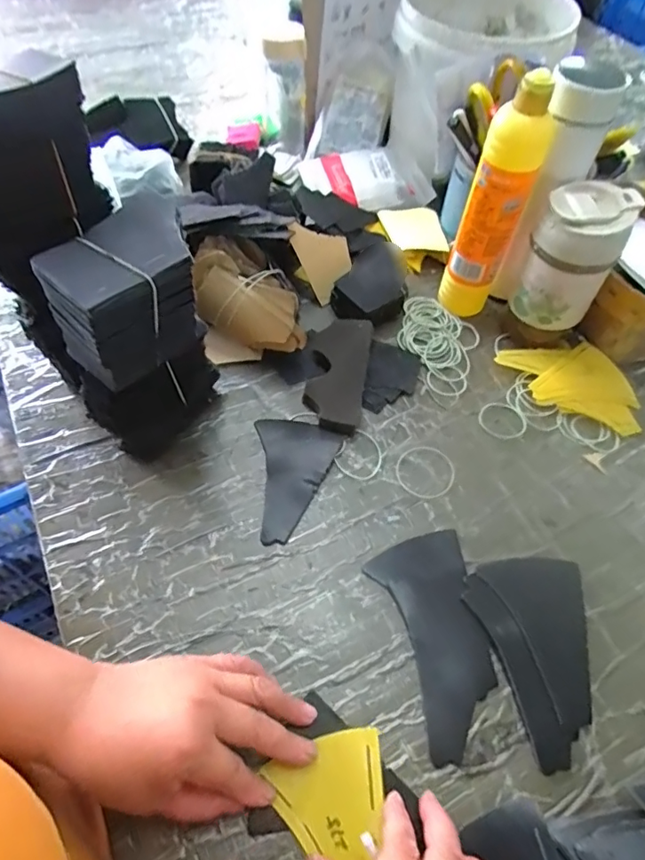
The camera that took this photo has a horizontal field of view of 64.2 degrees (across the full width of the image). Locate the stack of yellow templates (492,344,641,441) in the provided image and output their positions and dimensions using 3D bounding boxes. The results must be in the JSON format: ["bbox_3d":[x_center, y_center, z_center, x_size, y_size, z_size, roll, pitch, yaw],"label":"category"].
[{"bbox_3d":[0.261,-0.043,0.531,0.120,0.016,0.117,-9,56,-8],"label":"stack of yellow templates"}]

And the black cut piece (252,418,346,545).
[{"bbox_3d":[-0.041,0.038,0.468,0.078,0.004,0.120,23,57,13],"label":"black cut piece"}]

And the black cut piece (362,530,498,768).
[{"bbox_3d":[0.094,0.155,0.395,0.080,0.004,0.151,-14,57,-12],"label":"black cut piece"}]

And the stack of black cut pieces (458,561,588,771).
[{"bbox_3d":[0.169,0.166,0.387,0.090,0.009,0.139,-7,56,-7],"label":"stack of black cut pieces"}]

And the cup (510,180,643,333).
[{"bbox_3d":[0.242,-0.165,0.506,0.074,0.128,0.072,2,56,-2],"label":"cup"}]

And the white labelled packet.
[{"bbox_3d":[0.057,-0.338,0.688,0.164,0.034,0.103,-3,55,-5],"label":"white labelled packet"}]

